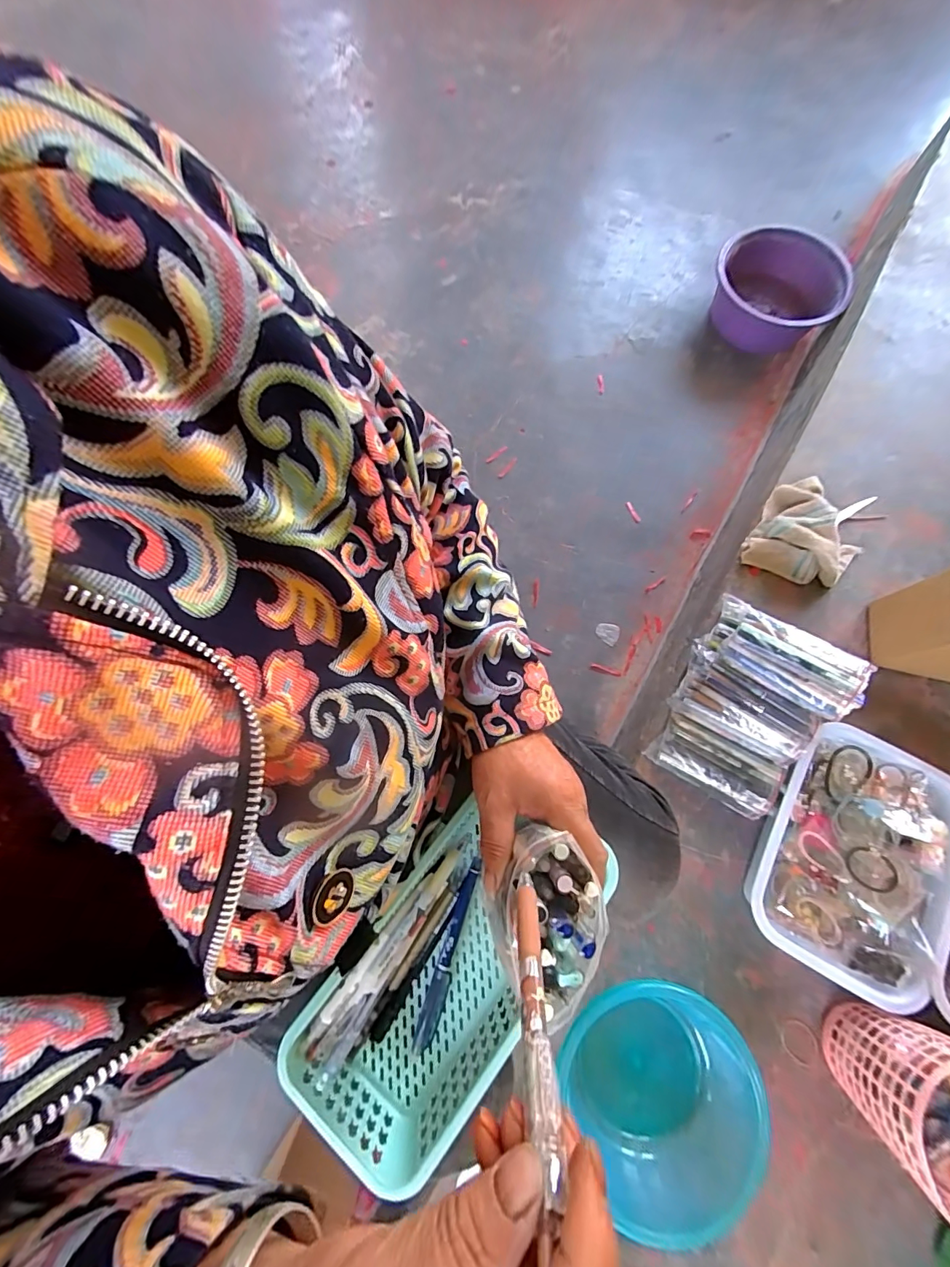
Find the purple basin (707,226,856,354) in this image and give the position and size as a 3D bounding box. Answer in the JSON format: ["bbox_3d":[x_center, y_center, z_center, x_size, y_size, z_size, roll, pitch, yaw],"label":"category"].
[{"bbox_3d":[0.640,-0.742,0.947,0.259,0.127,0.218,23,79,5],"label":"purple basin"}]

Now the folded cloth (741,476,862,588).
[{"bbox_3d":[0.540,-0.160,0.703,0.157,0.055,0.180,35,80,7],"label":"folded cloth"}]

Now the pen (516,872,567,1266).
[{"bbox_3d":[0.024,0.151,0.183,0.010,0.124,0.011,6,103,1],"label":"pen"}]

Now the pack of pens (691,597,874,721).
[{"bbox_3d":[0.394,0.027,0.576,0.093,0.059,0.195,-43,50,-9],"label":"pack of pens"}]

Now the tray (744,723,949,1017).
[{"bbox_3d":[0.481,0.281,0.568,0.200,0.082,0.288,22,79,4],"label":"tray"}]

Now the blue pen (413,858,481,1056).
[{"bbox_3d":[-0.021,0.258,0.355,0.015,0.014,0.142,18,78,4],"label":"blue pen"}]

